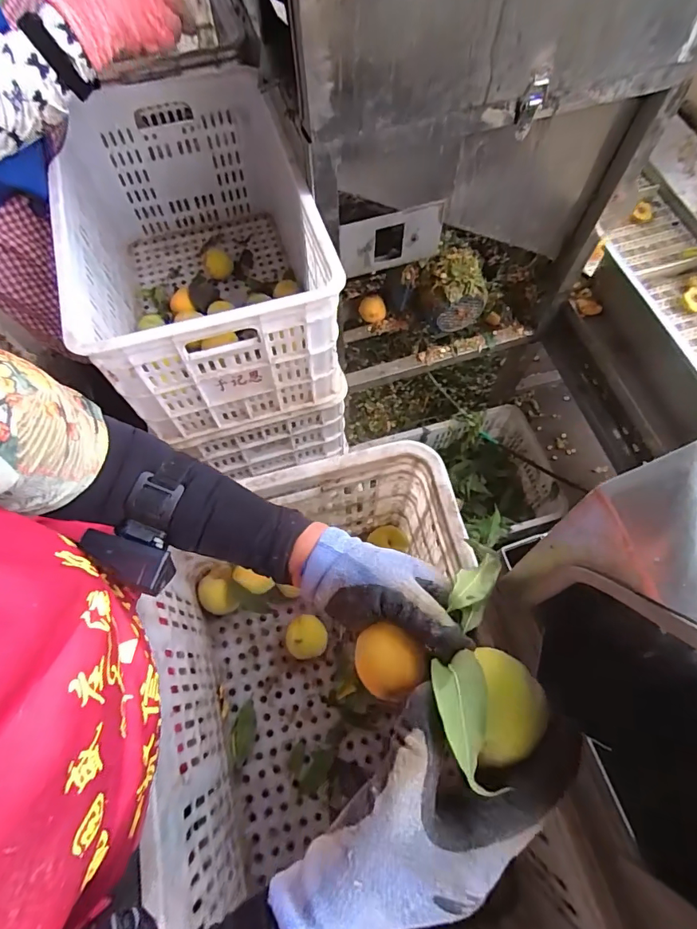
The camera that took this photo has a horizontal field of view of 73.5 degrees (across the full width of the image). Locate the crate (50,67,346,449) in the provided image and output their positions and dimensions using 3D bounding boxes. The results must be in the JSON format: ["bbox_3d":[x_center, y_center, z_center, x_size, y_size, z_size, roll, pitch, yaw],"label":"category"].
[{"bbox_3d":[-0.243,-0.361,0.802,0.353,0.286,0.536,-14,68,-6],"label":"crate"}]

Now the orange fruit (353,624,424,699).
[{"bbox_3d":[0.026,0.138,0.328,0.041,0.044,0.043,-34,72,-13],"label":"orange fruit"}]

